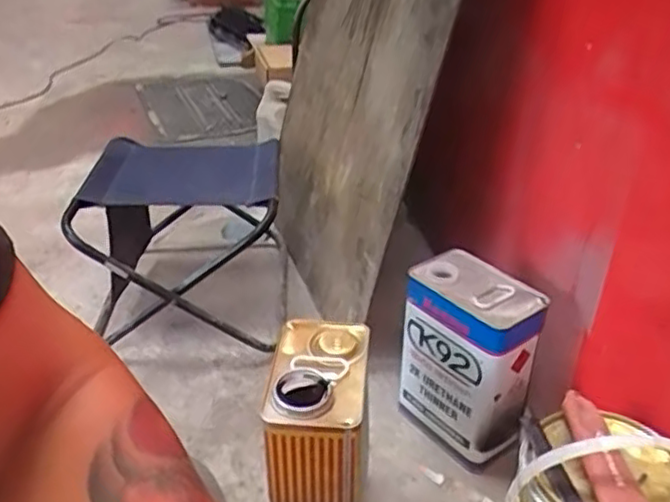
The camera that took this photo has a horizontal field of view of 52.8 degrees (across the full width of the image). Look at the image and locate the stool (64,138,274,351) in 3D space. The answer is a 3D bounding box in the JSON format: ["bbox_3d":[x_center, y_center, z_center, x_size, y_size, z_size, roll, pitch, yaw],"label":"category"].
[{"bbox_3d":[-0.252,-0.015,1.154,0.316,0.245,0.345,-1,31,-5],"label":"stool"}]

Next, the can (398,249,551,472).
[{"bbox_3d":[0.183,0.161,0.945,0.109,0.271,0.172,-26,41,-38],"label":"can"}]

